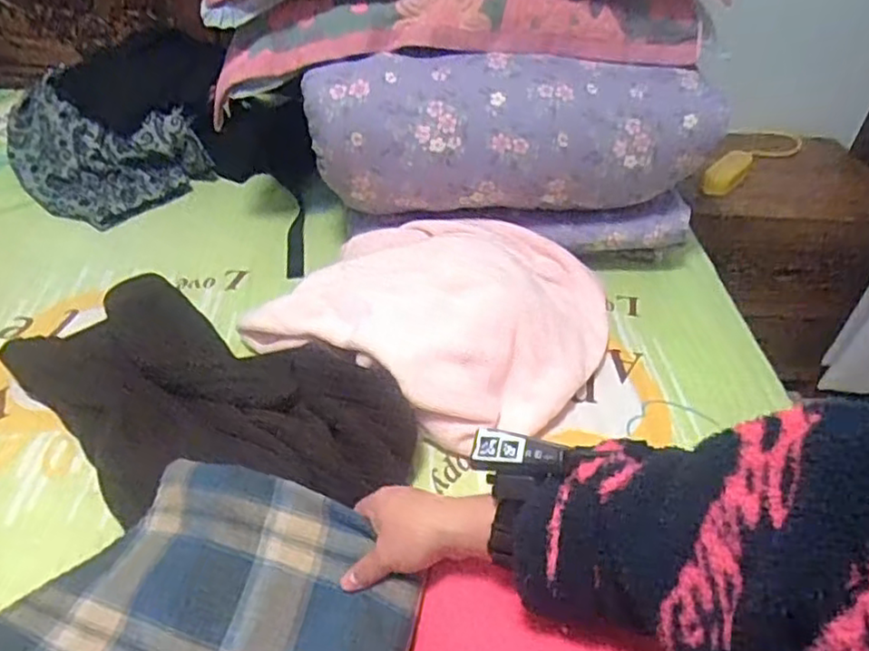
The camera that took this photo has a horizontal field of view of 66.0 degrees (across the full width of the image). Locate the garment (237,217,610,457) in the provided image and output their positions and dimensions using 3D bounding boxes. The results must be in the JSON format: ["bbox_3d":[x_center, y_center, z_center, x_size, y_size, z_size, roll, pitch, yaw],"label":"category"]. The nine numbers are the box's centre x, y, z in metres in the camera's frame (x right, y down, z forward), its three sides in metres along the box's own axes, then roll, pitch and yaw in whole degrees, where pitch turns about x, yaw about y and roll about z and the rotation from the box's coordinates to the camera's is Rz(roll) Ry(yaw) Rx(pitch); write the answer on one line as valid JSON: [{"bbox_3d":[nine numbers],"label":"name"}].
[{"bbox_3d":[0.026,-0.033,0.856,0.376,0.108,0.364,26,44,20],"label":"garment"}]

